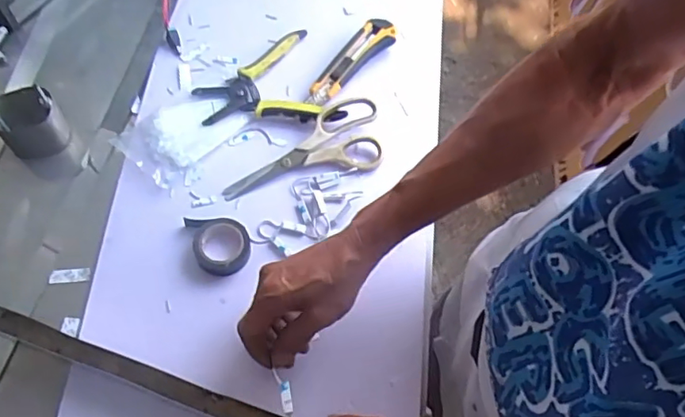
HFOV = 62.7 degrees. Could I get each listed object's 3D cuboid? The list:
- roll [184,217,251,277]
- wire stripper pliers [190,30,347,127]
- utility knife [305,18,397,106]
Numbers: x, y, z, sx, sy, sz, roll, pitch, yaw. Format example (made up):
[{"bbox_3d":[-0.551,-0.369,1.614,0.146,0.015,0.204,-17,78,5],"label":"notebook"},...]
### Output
[{"bbox_3d":[-0.121,0.033,0.561,0.054,0.026,0.068,-19,67,-14],"label":"roll"},{"bbox_3d":[-0.089,-0.135,0.649,0.150,0.021,0.136,-22,67,-16],"label":"wire stripper pliers"},{"bbox_3d":[0.009,-0.175,0.672,0.038,0.030,0.141,41,67,14],"label":"utility knife"}]

